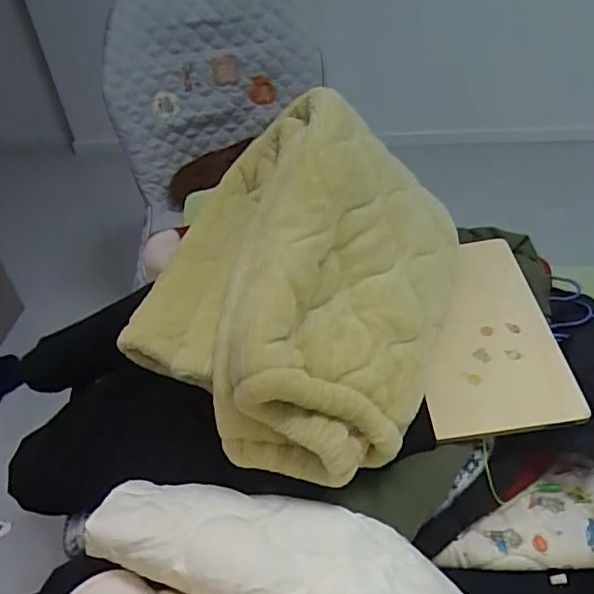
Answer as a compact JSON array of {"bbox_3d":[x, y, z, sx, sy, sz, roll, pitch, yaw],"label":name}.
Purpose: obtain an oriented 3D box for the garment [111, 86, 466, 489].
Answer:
[{"bbox_3d":[-0.004,-0.043,0.637,0.331,0.189,0.394,10,45,18],"label":"garment"}]

